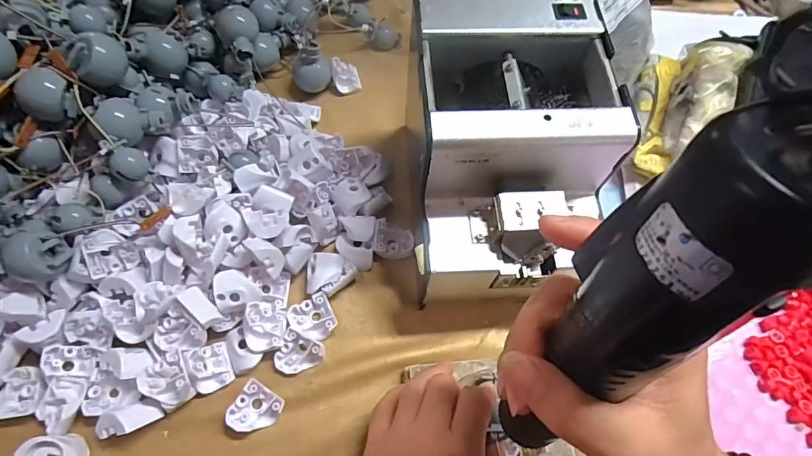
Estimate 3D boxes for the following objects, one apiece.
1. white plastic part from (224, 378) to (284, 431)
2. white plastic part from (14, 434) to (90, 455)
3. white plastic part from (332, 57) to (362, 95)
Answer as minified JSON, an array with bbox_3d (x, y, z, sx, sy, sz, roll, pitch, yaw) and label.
[{"bbox_3d":[-0.104,0.127,0.316,0.029,0.014,0.032,30,67,12],"label":"white plastic part"},{"bbox_3d":[-0.222,0.140,0.289,0.038,0.014,0.017,20,60,-28],"label":"white plastic part"},{"bbox_3d":[-0.060,-0.154,0.457,0.026,0.020,0.031,-11,65,-7],"label":"white plastic part"}]

